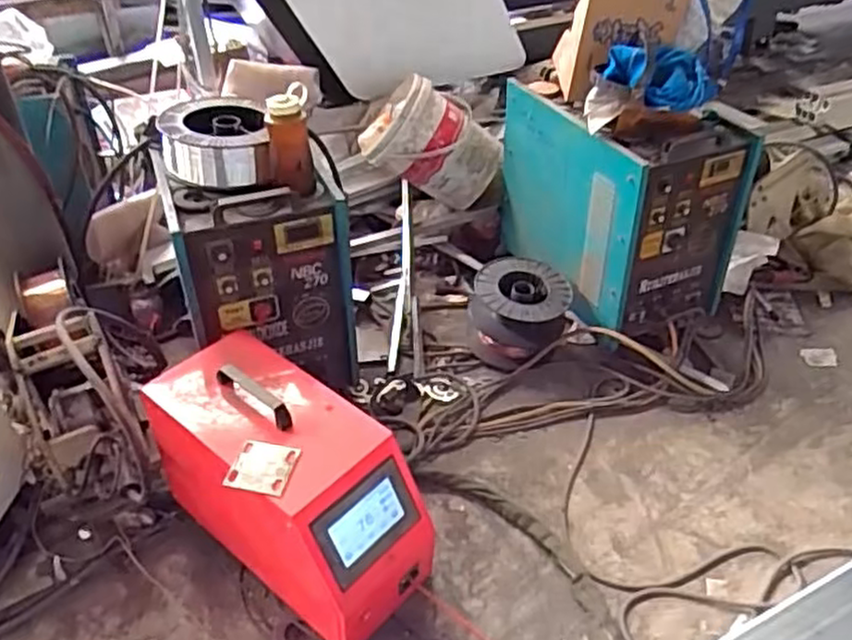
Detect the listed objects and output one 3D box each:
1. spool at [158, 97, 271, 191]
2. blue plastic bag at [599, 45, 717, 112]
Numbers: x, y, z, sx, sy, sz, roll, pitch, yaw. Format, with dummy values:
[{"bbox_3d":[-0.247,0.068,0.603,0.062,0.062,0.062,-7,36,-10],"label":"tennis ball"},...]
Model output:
[{"bbox_3d":[-0.473,-0.393,1.643,0.226,0.126,0.262,-9,40,-10],"label":"spool"},{"bbox_3d":[0.530,-0.550,1.679,0.253,0.117,0.112,14,41,17],"label":"blue plastic bag"}]

